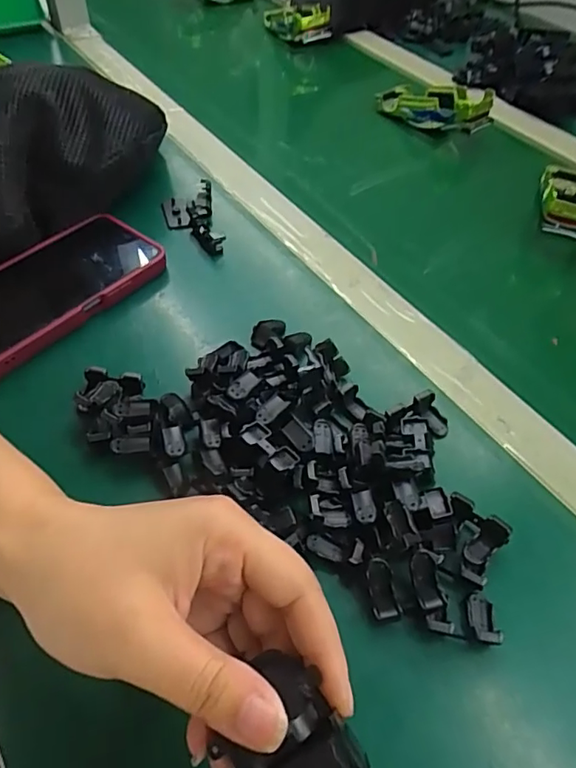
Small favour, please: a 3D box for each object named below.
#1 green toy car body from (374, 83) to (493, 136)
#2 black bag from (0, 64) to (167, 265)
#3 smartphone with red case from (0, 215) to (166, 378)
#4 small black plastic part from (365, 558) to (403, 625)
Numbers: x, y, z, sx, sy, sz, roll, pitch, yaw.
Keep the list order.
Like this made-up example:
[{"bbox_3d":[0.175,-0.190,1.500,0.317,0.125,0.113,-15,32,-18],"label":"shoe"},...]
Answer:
[{"bbox_3d":[0.157,-0.304,0.591,0.048,0.035,0.127,-37,50,-28],"label":"green toy car body"},{"bbox_3d":[-0.229,-0.168,0.420,0.287,0.085,0.134,-33,59,-11],"label":"black bag"},{"bbox_3d":[-0.175,-0.070,0.395,0.086,0.018,0.166,33,56,21],"label":"smartphone with red case"},{"bbox_3d":[0.046,0.101,0.265,0.013,0.006,0.030,-11,82,-12],"label":"small black plastic part"}]

